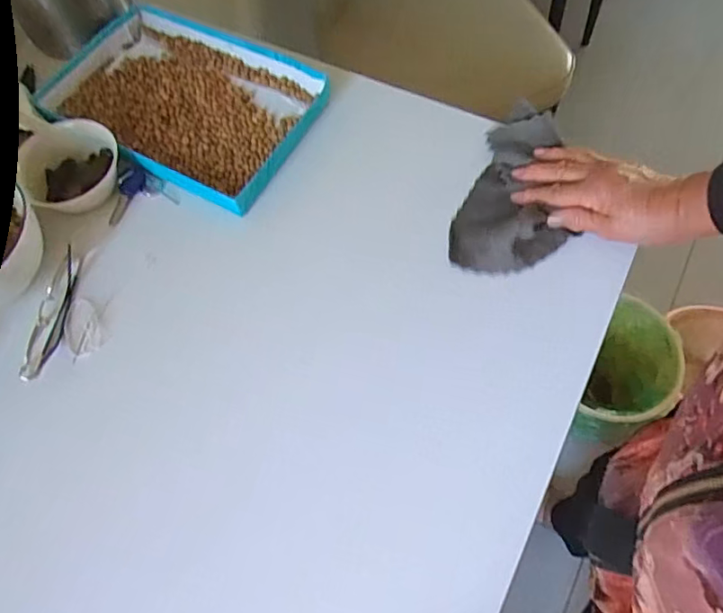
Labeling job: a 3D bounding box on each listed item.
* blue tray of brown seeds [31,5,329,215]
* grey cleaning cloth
[{"bbox_3d":[-0.197,-0.228,0.589,0.283,0.040,0.189,25,69,14],"label":"blue tray of brown seeds"},{"bbox_3d":[0.154,-0.115,0.528,0.101,0.034,0.173,14,71,10],"label":"grey cleaning cloth"}]

